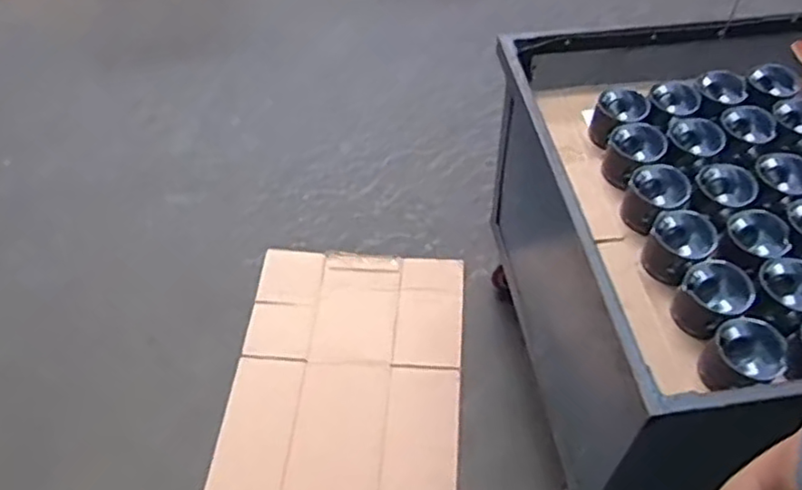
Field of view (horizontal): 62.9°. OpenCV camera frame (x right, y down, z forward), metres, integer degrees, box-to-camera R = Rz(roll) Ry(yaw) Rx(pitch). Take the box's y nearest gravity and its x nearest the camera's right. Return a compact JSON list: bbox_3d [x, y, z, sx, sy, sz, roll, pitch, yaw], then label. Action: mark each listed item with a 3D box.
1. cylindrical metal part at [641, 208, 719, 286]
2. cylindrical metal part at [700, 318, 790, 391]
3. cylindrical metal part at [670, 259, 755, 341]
[{"bbox_3d":[0.418,0.002,0.990,0.090,0.067,0.091,-1,52,1],"label":"cylindrical metal part"},{"bbox_3d":[0.458,0.150,0.873,0.098,0.062,0.098,-1,52,1],"label":"cylindrical metal part"},{"bbox_3d":[0.446,0.080,0.929,0.109,0.054,0.104,-1,52,1],"label":"cylindrical metal part"}]

